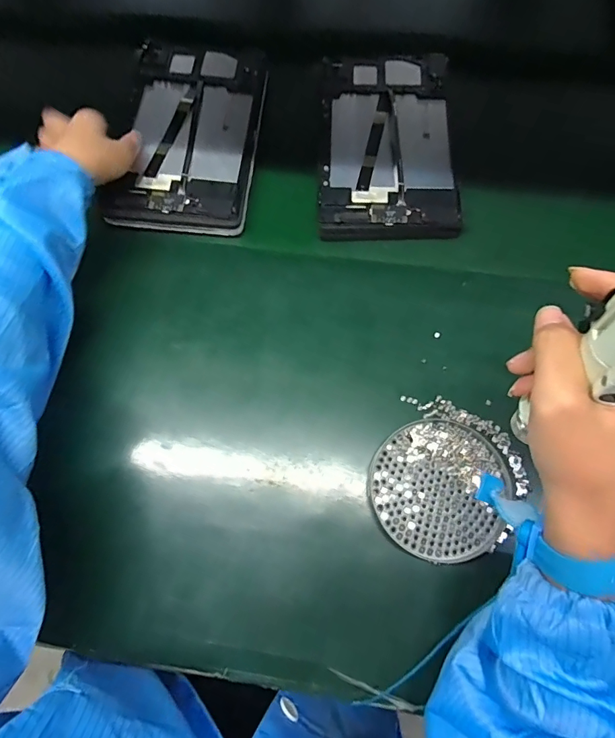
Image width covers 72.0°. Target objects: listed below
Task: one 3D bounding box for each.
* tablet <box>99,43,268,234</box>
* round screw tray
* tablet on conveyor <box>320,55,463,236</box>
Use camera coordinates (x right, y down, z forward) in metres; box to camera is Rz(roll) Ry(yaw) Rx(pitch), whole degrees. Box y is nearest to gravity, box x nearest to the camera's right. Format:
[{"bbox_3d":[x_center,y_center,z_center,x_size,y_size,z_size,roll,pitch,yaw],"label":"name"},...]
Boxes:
[{"bbox_3d":[-0.134,-0.269,0.487,0.147,0.020,0.250,6,73,2],"label":"tablet"},{"bbox_3d":[0.115,0.105,0.371,0.112,0.022,0.114,0,73,1],"label":"round screw tray"},{"bbox_3d":[0.089,-0.256,0.476,0.143,0.012,0.247,1,74,2],"label":"tablet on conveyor"}]

